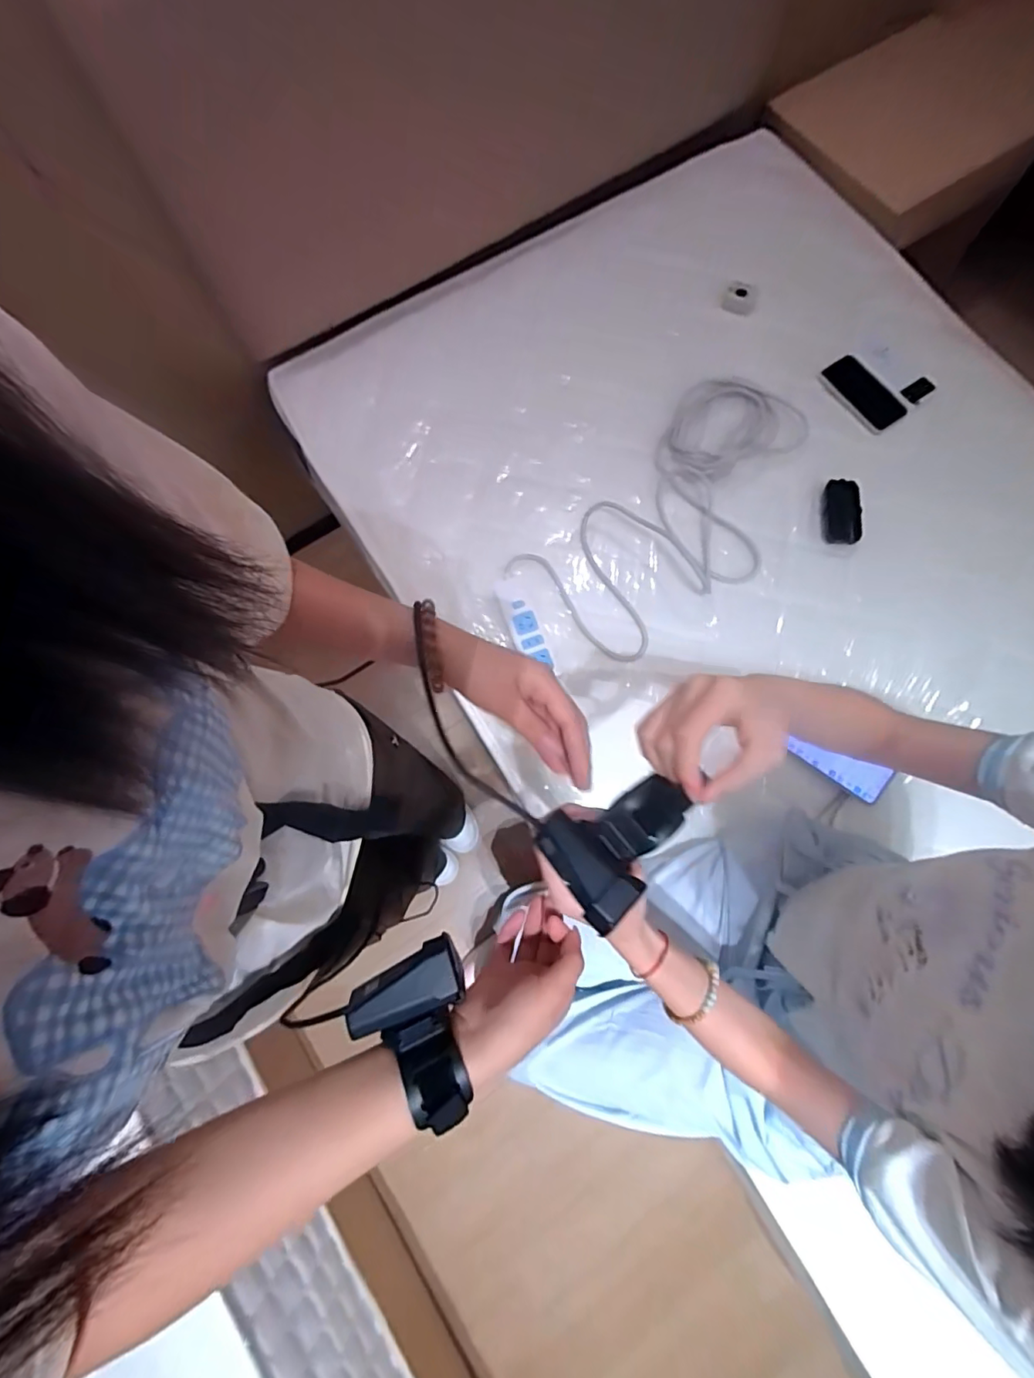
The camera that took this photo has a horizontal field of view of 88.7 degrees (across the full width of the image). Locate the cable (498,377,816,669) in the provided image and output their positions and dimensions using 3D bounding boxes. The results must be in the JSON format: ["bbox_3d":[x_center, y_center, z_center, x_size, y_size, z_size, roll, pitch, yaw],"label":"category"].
[{"bbox_3d":[0.283,-0.301,0.868,0.292,0.060,0.587,42,80,12],"label":"cable"}]

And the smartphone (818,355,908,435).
[{"bbox_3d":[0.618,-0.527,0.945,0.073,0.010,0.152,-37,83,3],"label":"smartphone"}]

